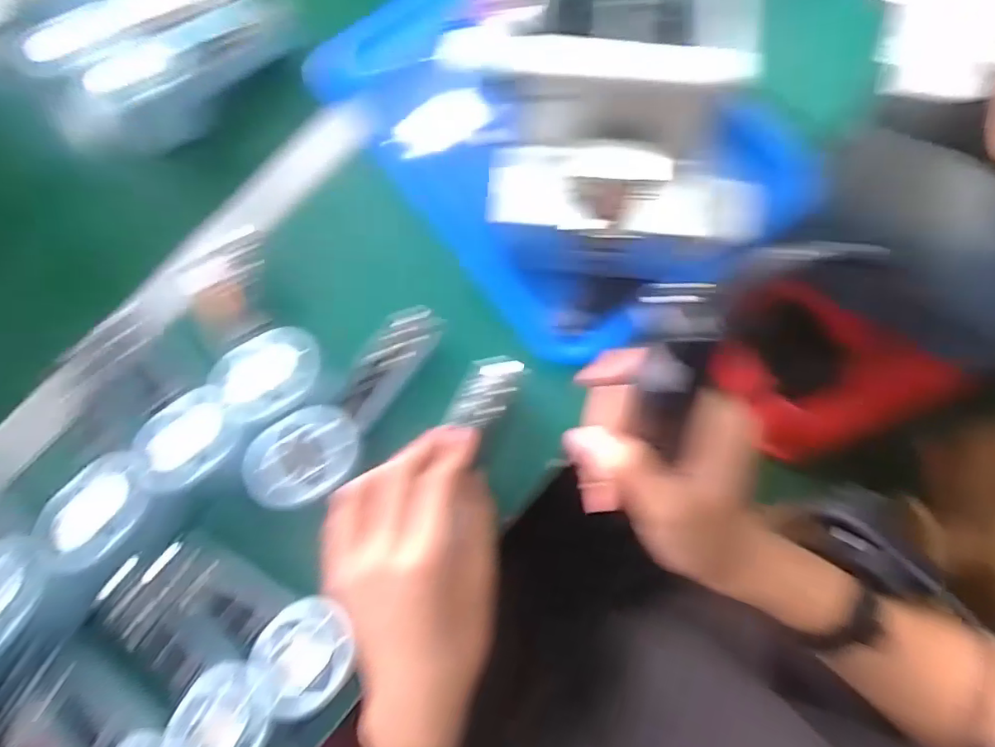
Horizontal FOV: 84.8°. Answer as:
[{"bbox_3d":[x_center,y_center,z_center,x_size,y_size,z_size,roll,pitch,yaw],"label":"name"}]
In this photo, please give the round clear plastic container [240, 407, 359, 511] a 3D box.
[{"bbox_3d":[-0.128,0.055,0.363,0.072,0.025,0.058,-26,80,-4],"label":"round clear plastic container"}]

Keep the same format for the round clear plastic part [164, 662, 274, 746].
[{"bbox_3d":[-0.166,0.211,0.329,0.058,0.029,0.065,21,80,4],"label":"round clear plastic part"}]

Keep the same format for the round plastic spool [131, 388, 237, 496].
[{"bbox_3d":[-0.207,0.044,0.366,0.068,0.027,0.058,-38,81,-7],"label":"round plastic spool"}]

